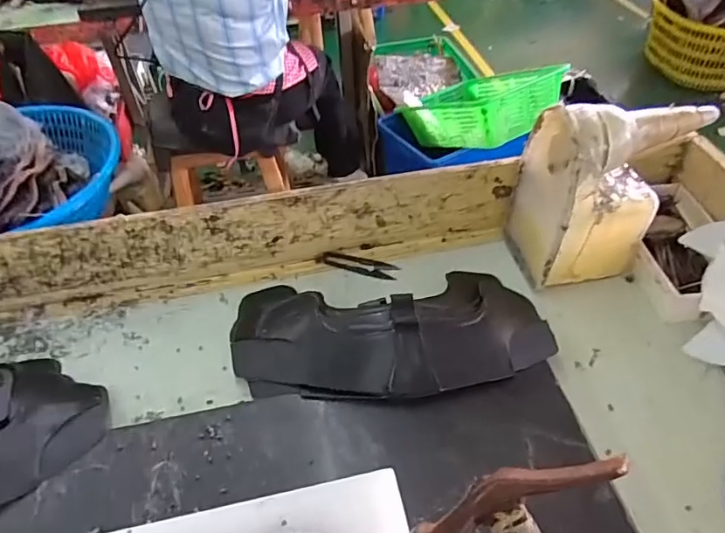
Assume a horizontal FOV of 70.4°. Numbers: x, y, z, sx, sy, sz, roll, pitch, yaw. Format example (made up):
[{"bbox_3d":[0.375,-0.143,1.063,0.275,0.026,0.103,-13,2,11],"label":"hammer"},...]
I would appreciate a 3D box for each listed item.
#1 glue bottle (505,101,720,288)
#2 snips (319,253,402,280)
[{"bbox_3d":[0.280,-0.089,0.578,0.183,0.200,0.113,-10,47,-5],"label":"glue bottle"},{"bbox_3d":[-0.006,-0.002,0.660,0.107,0.009,0.022,15,49,17],"label":"snips"}]

